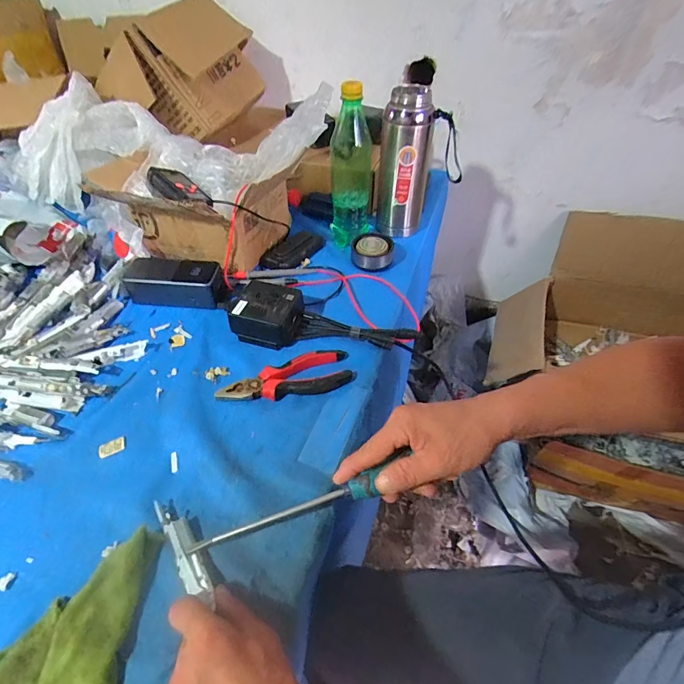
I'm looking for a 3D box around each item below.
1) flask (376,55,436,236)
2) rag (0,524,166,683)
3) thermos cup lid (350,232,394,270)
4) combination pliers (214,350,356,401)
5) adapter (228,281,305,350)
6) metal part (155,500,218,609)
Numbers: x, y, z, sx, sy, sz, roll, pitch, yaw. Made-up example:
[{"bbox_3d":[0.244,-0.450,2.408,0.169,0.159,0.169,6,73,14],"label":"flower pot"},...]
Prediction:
[{"bbox_3d":[0.102,-0.290,0.655,0.079,0.222,0.081,3,48,3],"label":"flask"},{"bbox_3d":[-0.196,0.229,0.298,0.081,0.029,0.168,24,52,20],"label":"rag"},{"bbox_3d":[0.049,-0.150,0.648,0.067,0.029,0.063,4,48,4],"label":"thermos cup lid"},{"bbox_3d":[-0.064,0.045,0.475,0.156,0.019,0.051,-15,49,-13],"label":"combination pliers"},{"bbox_3d":[-0.098,-0.036,0.535,0.088,0.045,0.075,9,48,8],"label":"adapter"},{"bbox_3d":[-0.138,0.178,0.350,0.023,0.015,0.102,-32,49,-26],"label":"metal part"}]

